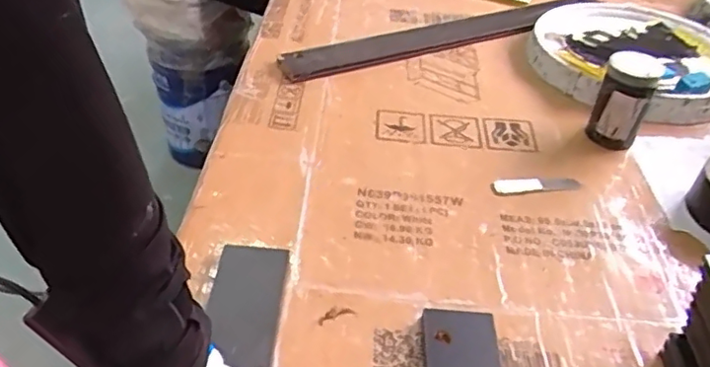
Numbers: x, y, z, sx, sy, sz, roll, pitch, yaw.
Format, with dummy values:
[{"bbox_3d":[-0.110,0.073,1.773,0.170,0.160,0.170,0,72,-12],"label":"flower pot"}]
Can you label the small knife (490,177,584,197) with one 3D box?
[{"bbox_3d":[0.198,0.001,0.656,0.093,0.018,0.021,-1,39,-4],"label":"small knife"}]

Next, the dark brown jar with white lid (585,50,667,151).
[{"bbox_3d":[0.300,-0.090,0.673,0.056,0.101,0.052,19,42,19],"label":"dark brown jar with white lid"}]

